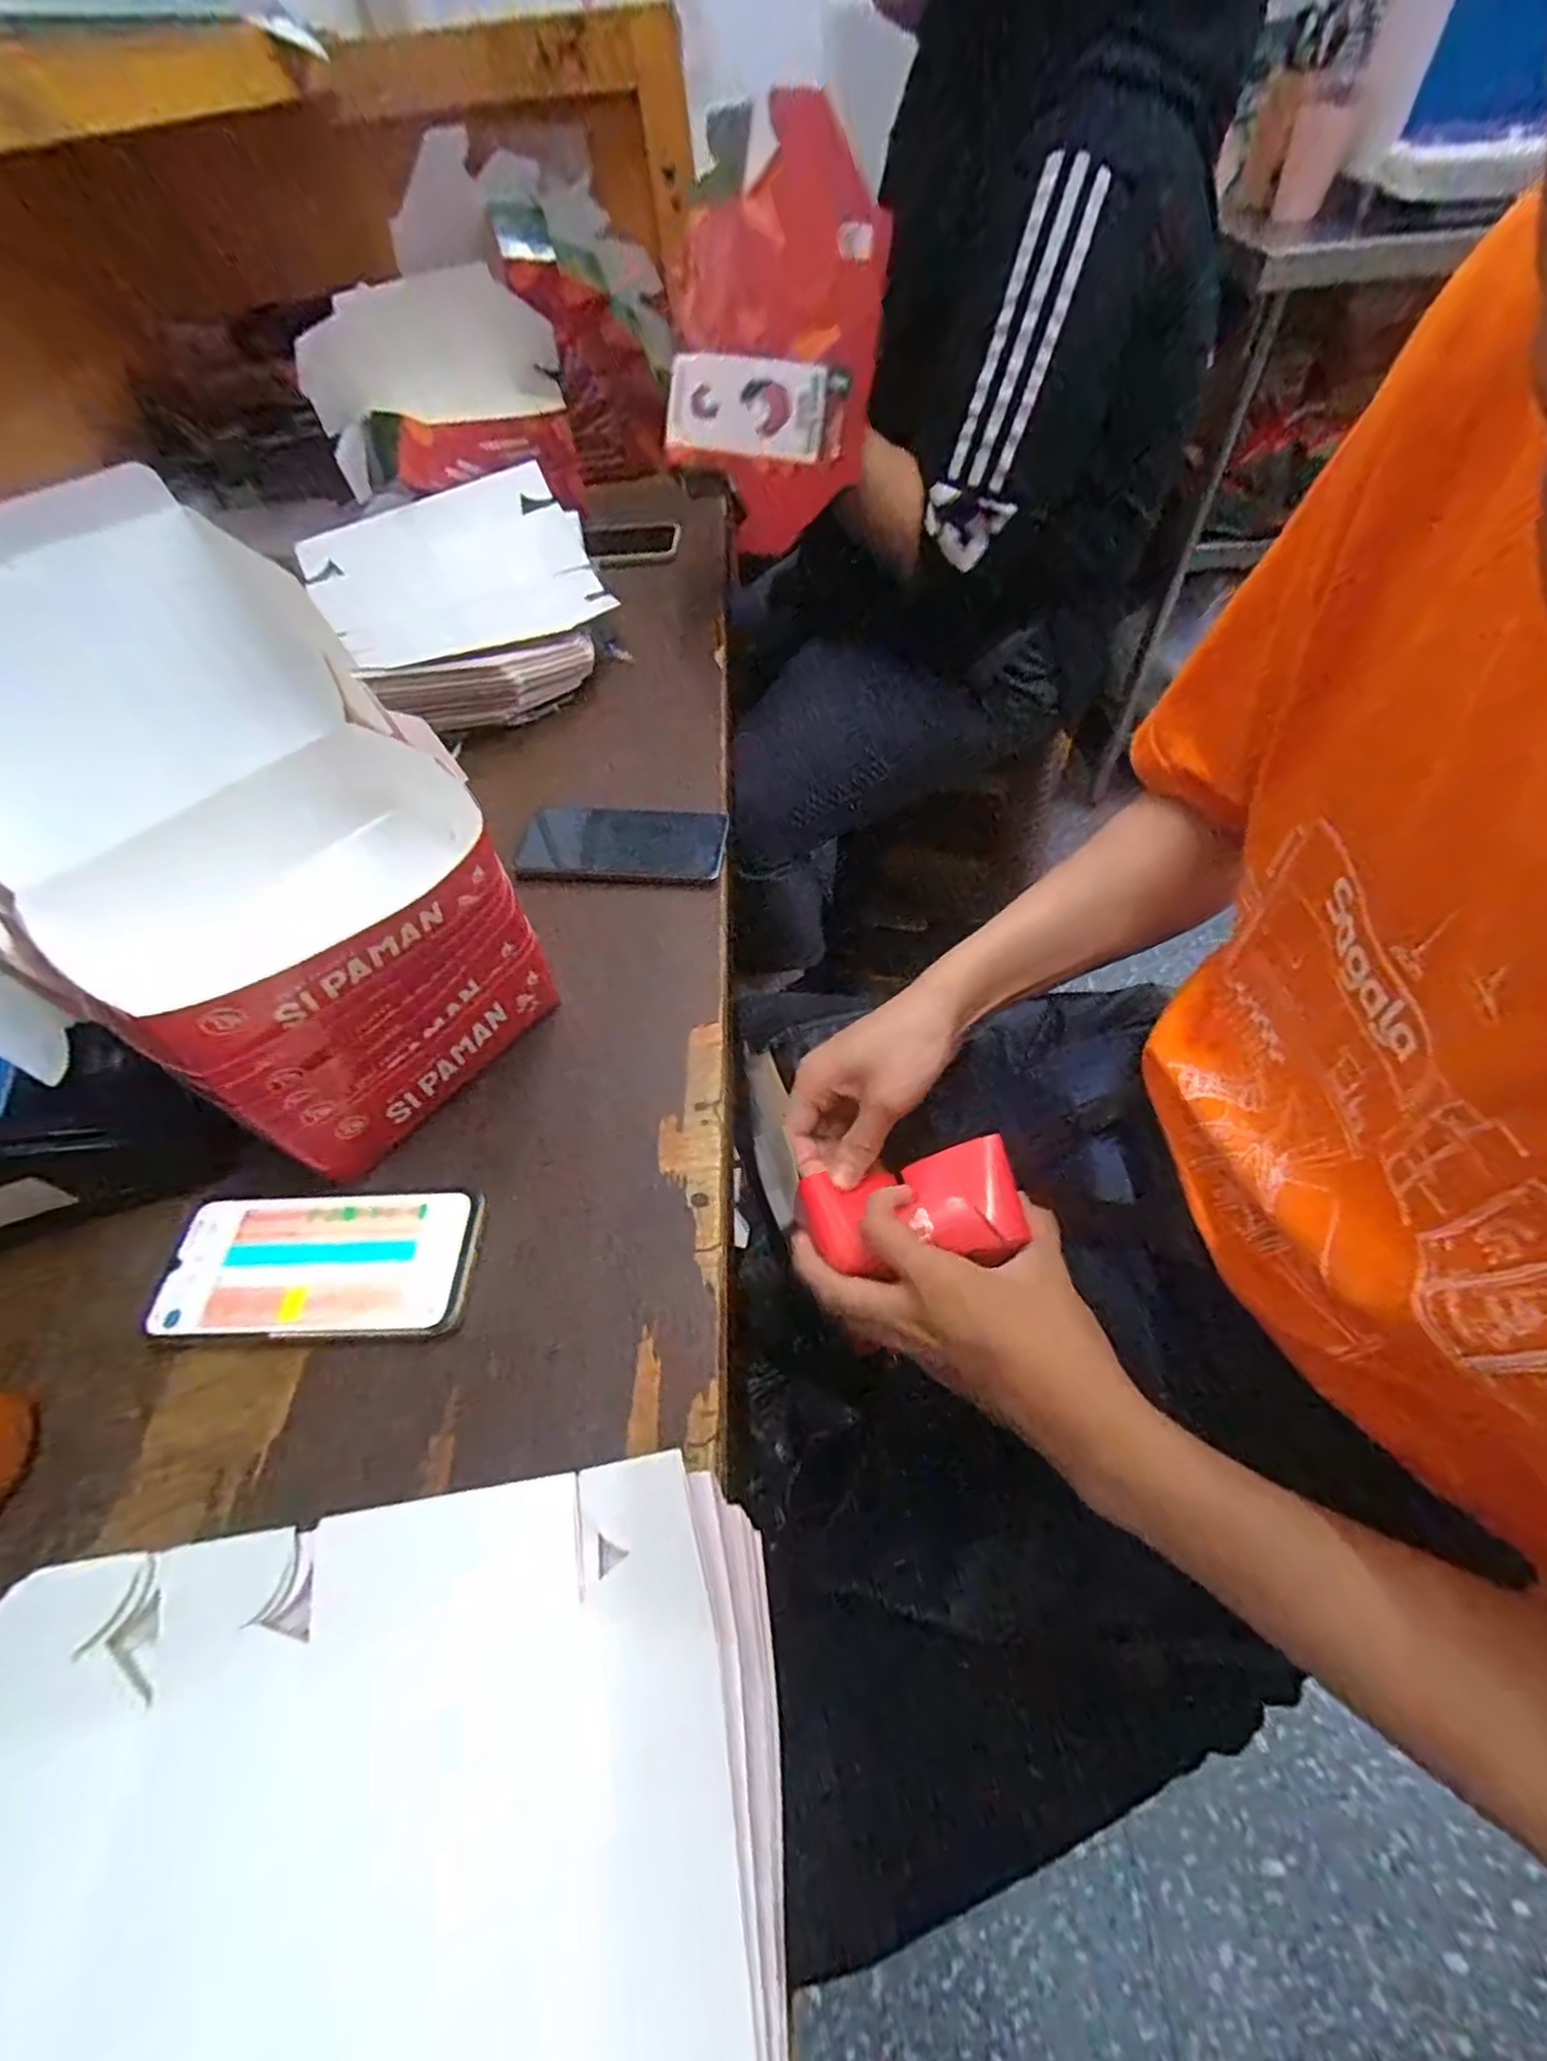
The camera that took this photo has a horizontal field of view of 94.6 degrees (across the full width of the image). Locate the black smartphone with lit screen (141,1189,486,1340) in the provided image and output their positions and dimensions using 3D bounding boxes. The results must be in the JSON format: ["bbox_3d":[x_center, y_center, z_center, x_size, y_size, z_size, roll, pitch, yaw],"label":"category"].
[{"bbox_3d":[-0.250,0.127,0.390,0.170,0.008,0.076,-3,55,3],"label":"black smartphone with lit screen"}]

